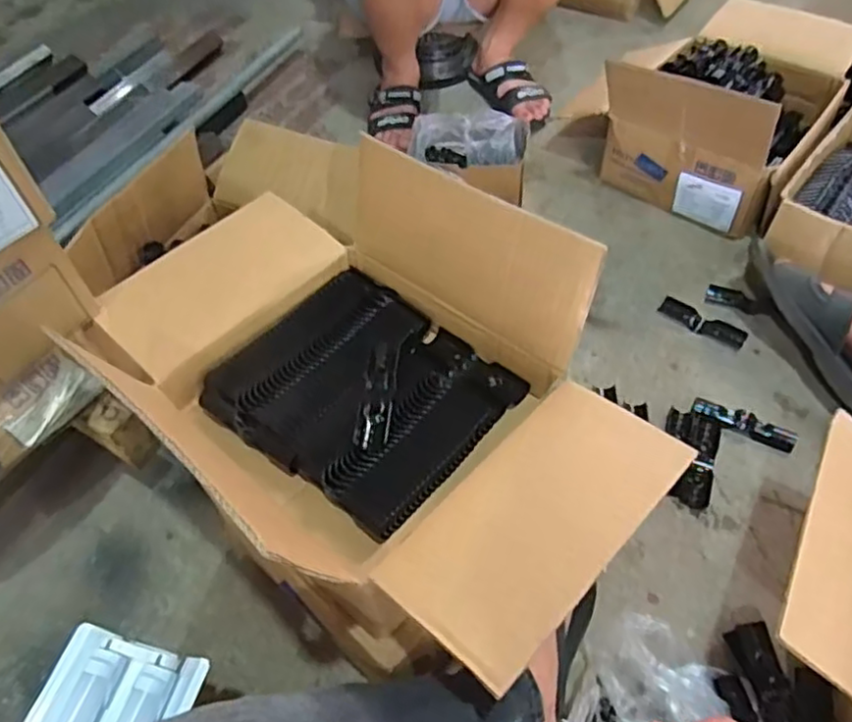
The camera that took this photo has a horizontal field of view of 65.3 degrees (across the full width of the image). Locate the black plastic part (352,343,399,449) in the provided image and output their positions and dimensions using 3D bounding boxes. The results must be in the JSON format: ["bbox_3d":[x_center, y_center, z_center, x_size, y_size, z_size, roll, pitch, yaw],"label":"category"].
[{"bbox_3d":[-0.048,0.033,0.664,0.034,0.011,0.125,2,53,6],"label":"black plastic part"}]

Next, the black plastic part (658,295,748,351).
[{"bbox_3d":[0.413,-0.058,0.994,0.127,0.016,0.035,27,60,23],"label":"black plastic part"}]

